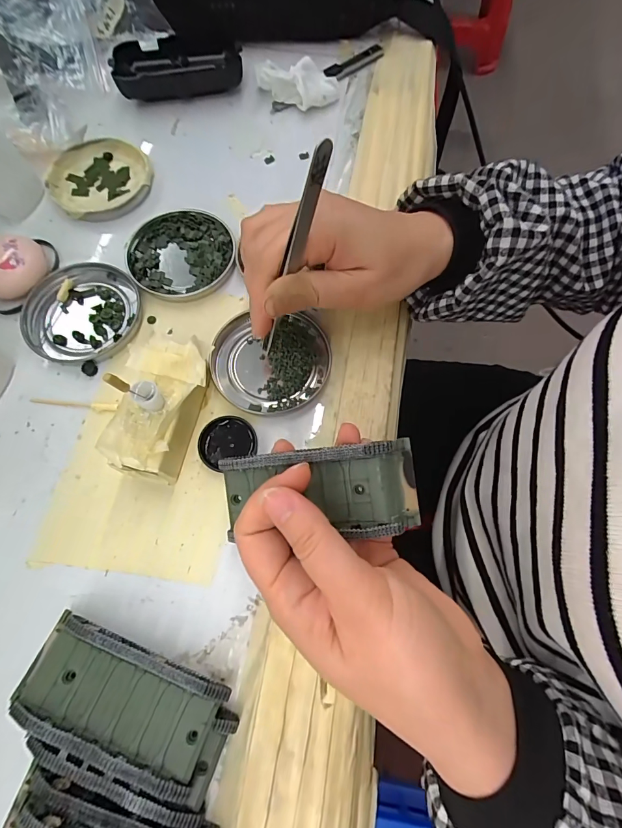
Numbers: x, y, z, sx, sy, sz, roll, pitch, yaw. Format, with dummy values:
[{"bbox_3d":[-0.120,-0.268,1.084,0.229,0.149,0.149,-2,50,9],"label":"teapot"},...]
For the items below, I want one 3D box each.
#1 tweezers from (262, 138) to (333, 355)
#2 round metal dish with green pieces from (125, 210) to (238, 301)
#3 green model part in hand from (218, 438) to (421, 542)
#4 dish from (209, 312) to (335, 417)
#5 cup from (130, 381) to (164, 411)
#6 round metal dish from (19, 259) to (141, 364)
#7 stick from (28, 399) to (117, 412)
[{"bbox_3d":[-0.012,-0.079,0.213,0.010,0.132,0.005,-30,72,-32],"label":"tweezers"},{"bbox_3d":[-0.097,-0.121,0.289,0.077,0.007,0.077,0,71,0],"label":"round metal dish with green pieces"},{"bbox_3d":[0.002,0.038,0.189,0.096,0.018,0.042,-7,87,12],"label":"green model part in hand"},{"bbox_3d":[-0.028,-0.035,0.261,0.079,0.008,0.068,1,71,1],"label":"dish"},{"bbox_3d":[-0.090,-0.010,0.213,0.012,0.017,0.012,0,71,0],"label":"cup"},{"bbox_3d":[-0.166,-0.073,0.273,0.081,0.008,0.074,0,71,0],"label":"round metal dish"},{"bbox_3d":[-0.157,-0.006,0.253,0.058,0.004,0.006,3,71,2],"label":"stick"}]

